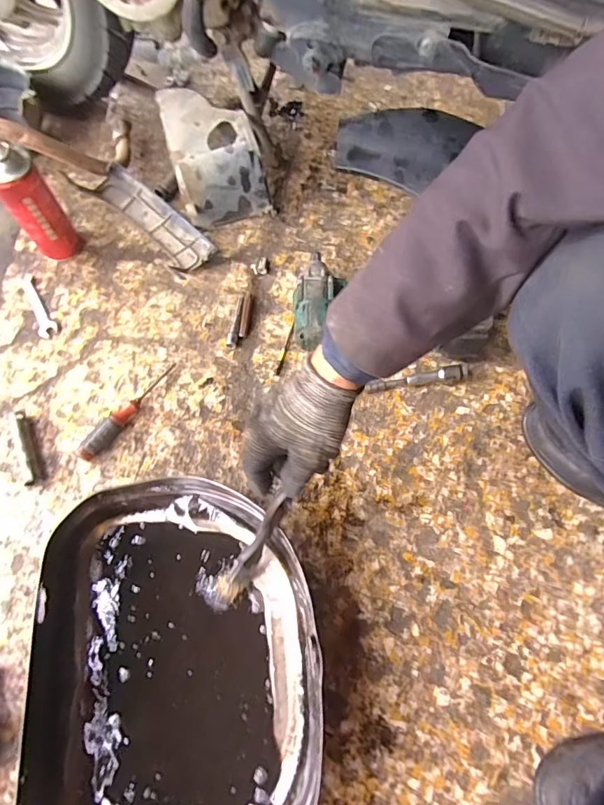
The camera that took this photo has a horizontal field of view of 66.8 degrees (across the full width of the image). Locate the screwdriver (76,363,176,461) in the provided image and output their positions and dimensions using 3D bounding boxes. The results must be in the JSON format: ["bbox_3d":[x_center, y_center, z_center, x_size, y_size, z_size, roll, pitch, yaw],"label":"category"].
[{"bbox_3d":[-0.215,0.008,0.575,0.021,0.027,0.157,35,72,14],"label":"screwdriver"}]

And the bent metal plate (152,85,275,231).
[{"bbox_3d":[-0.142,-0.389,0.703,0.119,0.099,0.220,-19,68,-7],"label":"bent metal plate"}]

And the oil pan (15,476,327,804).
[{"bbox_3d":[-0.121,0.262,0.449,0.273,0.067,0.355,-1,67,0],"label":"oil pan"}]

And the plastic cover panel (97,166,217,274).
[{"bbox_3d":[-0.215,-0.272,0.681,0.195,0.046,0.068,43,74,16],"label":"plastic cover panel"}]

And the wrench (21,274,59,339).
[{"bbox_3d":[-0.373,-0.137,0.646,0.024,0.005,0.116,-30,70,-11],"label":"wrench"}]

